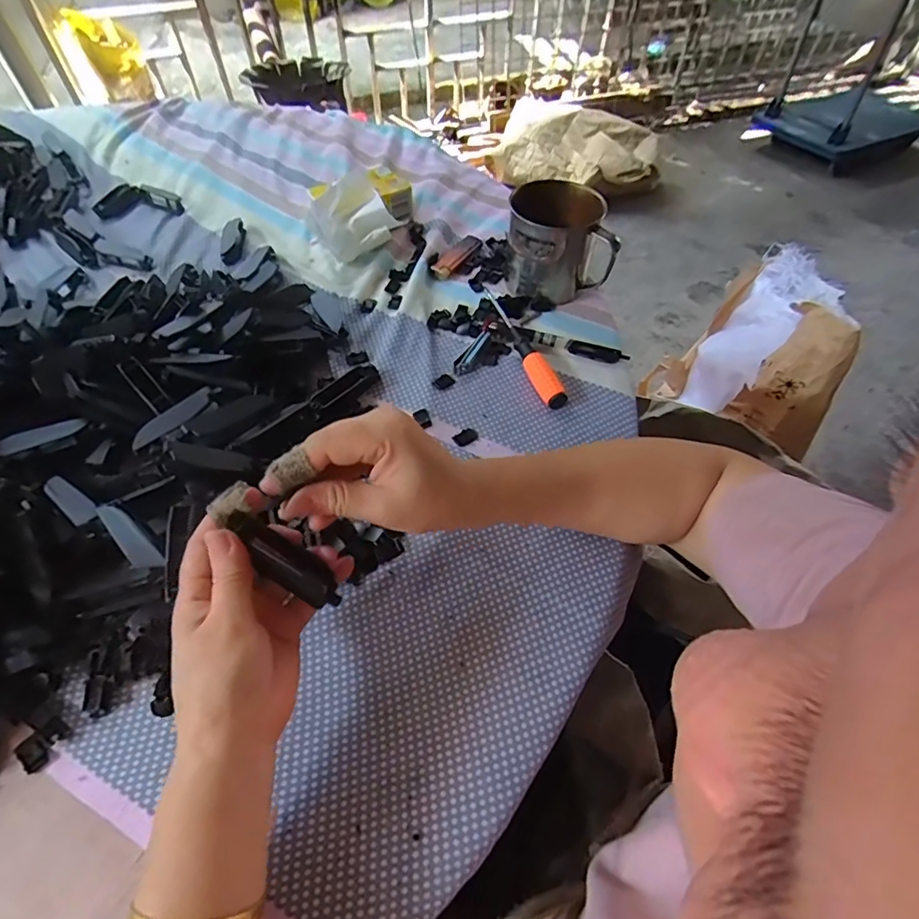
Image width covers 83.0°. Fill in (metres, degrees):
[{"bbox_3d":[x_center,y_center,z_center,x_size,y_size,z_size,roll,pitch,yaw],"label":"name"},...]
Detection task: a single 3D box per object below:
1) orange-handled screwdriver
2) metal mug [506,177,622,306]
[{"bbox_3d":[0.055,-0.112,0.493,0.017,0.023,0.164,-19,57,-14],"label":"orange-handled screwdriver"},{"bbox_3d":[0.100,-0.219,0.523,0.102,0.092,0.081,6,54,4],"label":"metal mug"}]

